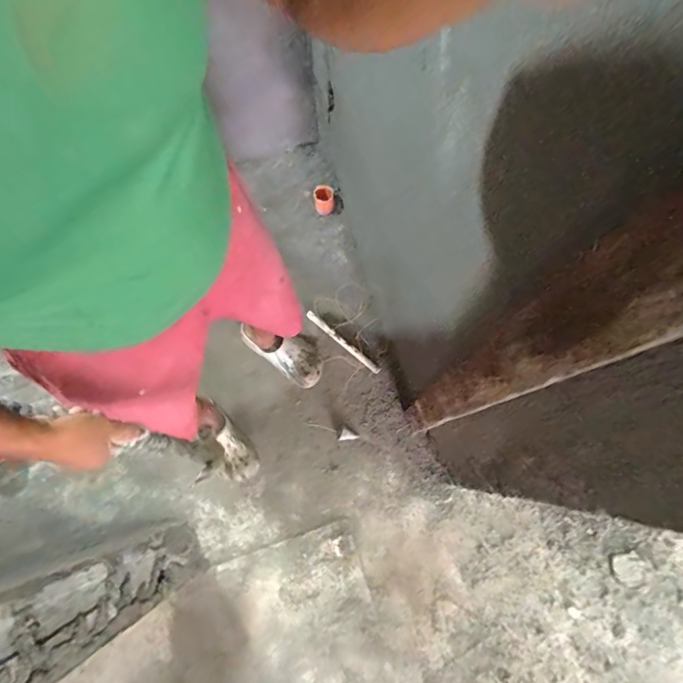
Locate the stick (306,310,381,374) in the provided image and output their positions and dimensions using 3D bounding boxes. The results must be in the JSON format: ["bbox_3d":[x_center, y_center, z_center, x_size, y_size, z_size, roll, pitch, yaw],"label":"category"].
[{"bbox_3d":[0.003,0.003,1.334,0.284,0.018,0.024,40,79,9],"label":"stick"}]

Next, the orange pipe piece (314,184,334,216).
[{"bbox_3d":[-0.058,-0.470,1.436,0.067,0.077,0.069,-6,76,-2],"label":"orange pipe piece"}]

